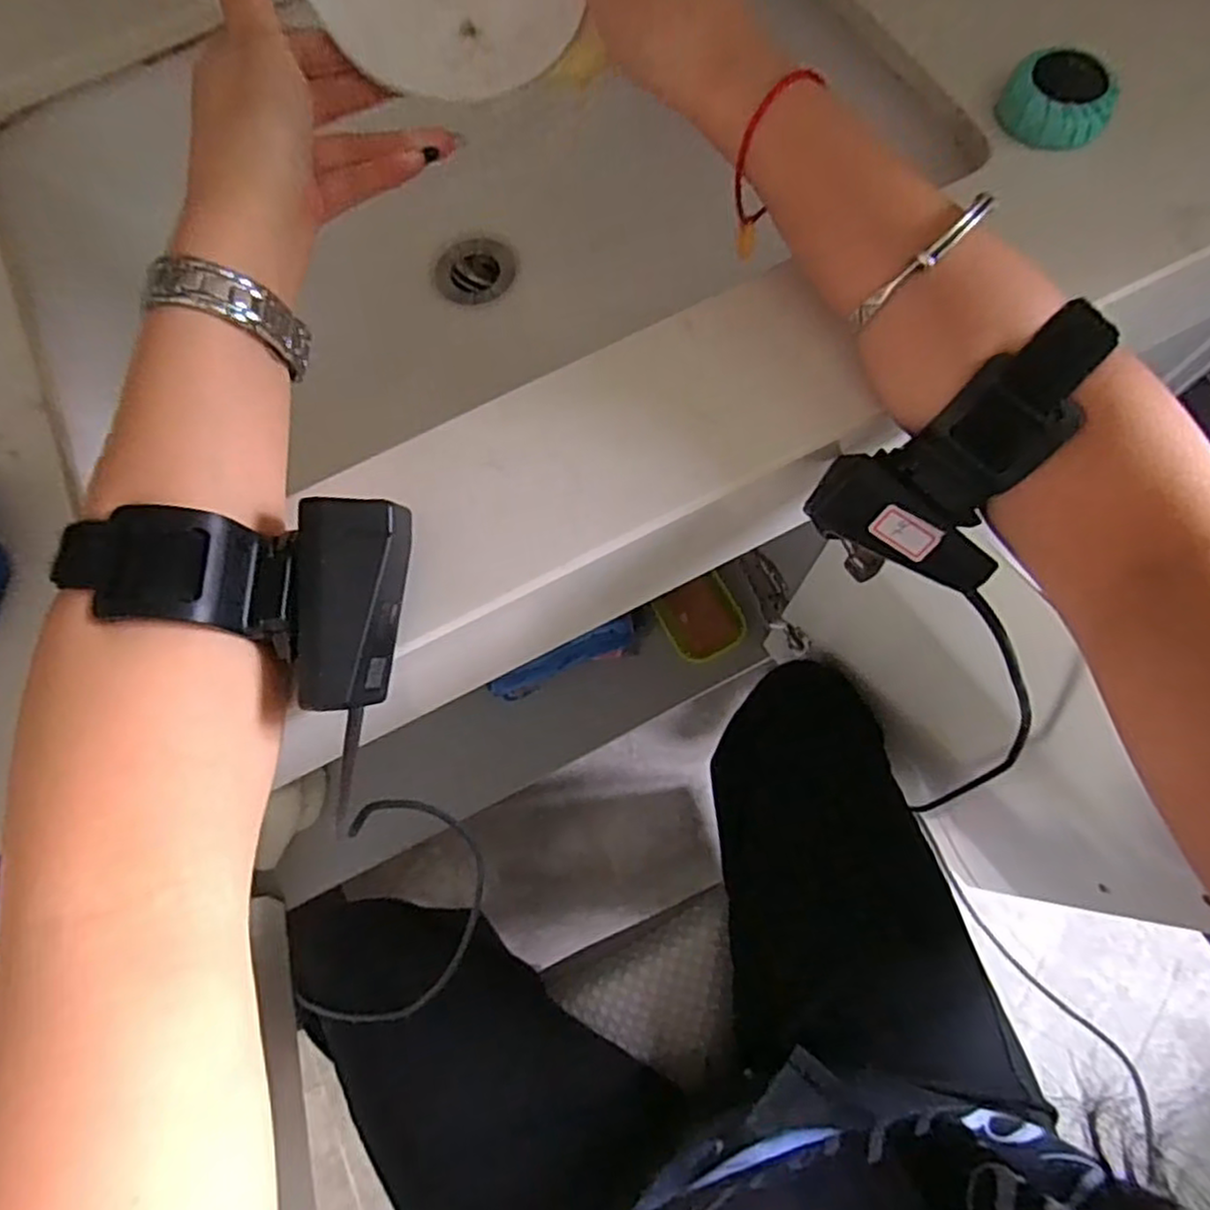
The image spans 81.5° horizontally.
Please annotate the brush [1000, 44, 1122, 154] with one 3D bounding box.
[{"bbox_3d":[0.197,-0.219,0.307,0.044,0.019,0.039,28,77,12],"label":"brush"}]

